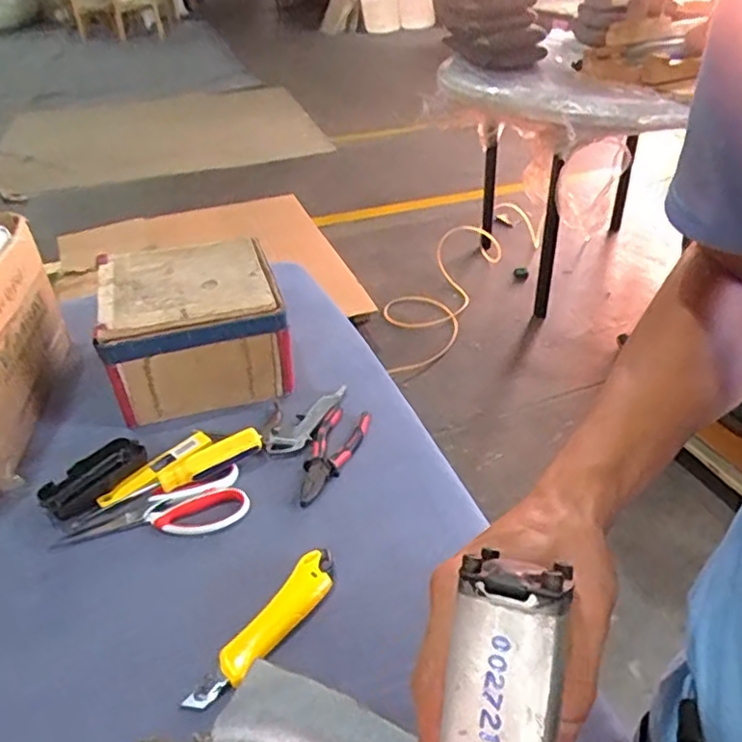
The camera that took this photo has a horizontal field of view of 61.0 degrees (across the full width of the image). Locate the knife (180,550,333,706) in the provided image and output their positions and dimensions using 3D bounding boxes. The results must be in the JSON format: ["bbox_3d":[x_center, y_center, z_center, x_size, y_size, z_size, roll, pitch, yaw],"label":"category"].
[{"bbox_3d":[-0.087,0.213,0.537,0.037,0.014,0.165,25,44,32],"label":"knife"}]

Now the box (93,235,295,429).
[{"bbox_3d":[-0.225,-0.060,0.814,0.206,0.130,0.219,-12,37,-13],"label":"box"}]

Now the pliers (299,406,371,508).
[{"bbox_3d":[-0.046,0.090,0.706,0.055,0.009,0.154,10,38,16],"label":"pliers"}]

